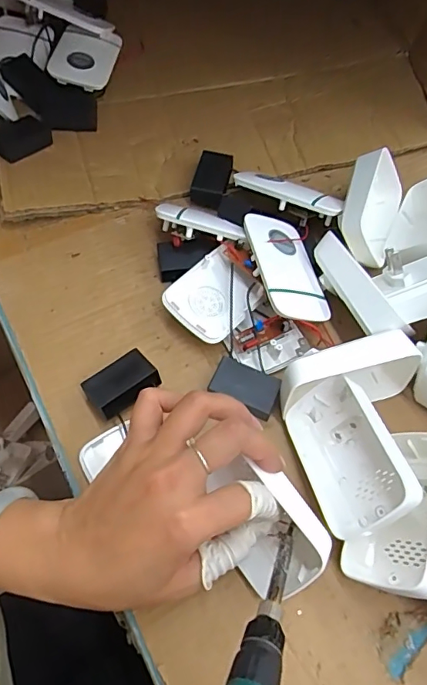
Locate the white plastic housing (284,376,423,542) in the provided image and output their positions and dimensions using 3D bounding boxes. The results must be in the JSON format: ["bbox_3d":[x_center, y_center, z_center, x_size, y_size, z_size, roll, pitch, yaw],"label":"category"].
[{"bbox_3d":[0.088,0.075,0.321,0.059,0.022,0.093,-37,51,19],"label":"white plastic housing"}]

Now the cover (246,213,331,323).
[{"bbox_3d":[0.057,-0.058,0.380,0.056,0.011,0.093,3,60,-27],"label":"cover"}]

